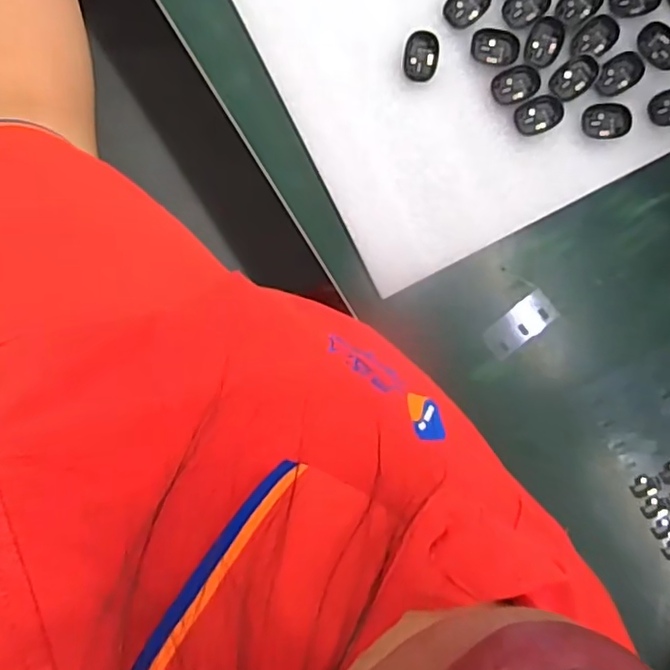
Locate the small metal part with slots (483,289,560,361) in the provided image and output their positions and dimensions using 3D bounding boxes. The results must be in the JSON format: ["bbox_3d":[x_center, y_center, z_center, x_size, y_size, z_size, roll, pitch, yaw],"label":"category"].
[{"bbox_3d":[0.117,-0.005,0.378,0.047,0.004,0.024,-43,93,7],"label":"small metal part with slots"}]

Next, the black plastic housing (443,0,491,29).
[{"bbox_3d":[0.076,-0.190,0.344,0.026,0.004,0.020,-41,93,7],"label":"black plastic housing"}]

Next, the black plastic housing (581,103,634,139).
[{"bbox_3d":[0.158,-0.124,0.348,0.027,0.004,0.020,3,97,3],"label":"black plastic housing"}]

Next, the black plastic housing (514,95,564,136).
[{"bbox_3d":[0.119,-0.128,0.349,0.027,0.004,0.021,-22,95,5],"label":"black plastic housing"}]

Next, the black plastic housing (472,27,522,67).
[{"bbox_3d":[0.093,-0.167,0.347,0.026,0.004,0.020,5,97,2],"label":"black plastic housing"}]

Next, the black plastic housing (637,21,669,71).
[{"bbox_3d":[0.186,-0.165,0.340,0.028,0.004,0.020,40,97,-2],"label":"black plastic housing"}]

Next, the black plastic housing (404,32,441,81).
[{"bbox_3d":[0.051,-0.164,0.350,0.019,0.005,0.027,5,97,2],"label":"black plastic housing"}]

